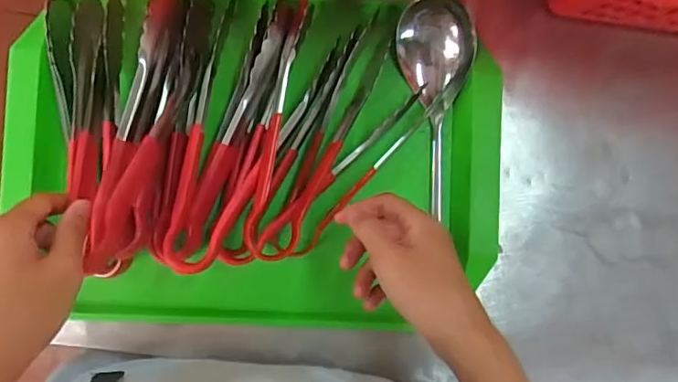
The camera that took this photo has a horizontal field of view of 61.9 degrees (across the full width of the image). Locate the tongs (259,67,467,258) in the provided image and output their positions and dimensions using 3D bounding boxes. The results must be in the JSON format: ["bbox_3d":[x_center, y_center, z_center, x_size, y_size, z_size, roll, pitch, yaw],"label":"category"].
[{"bbox_3d":[0.027,-0.023,0.498,0.229,0.028,0.040,-42,89,-3],"label":"tongs"}]

